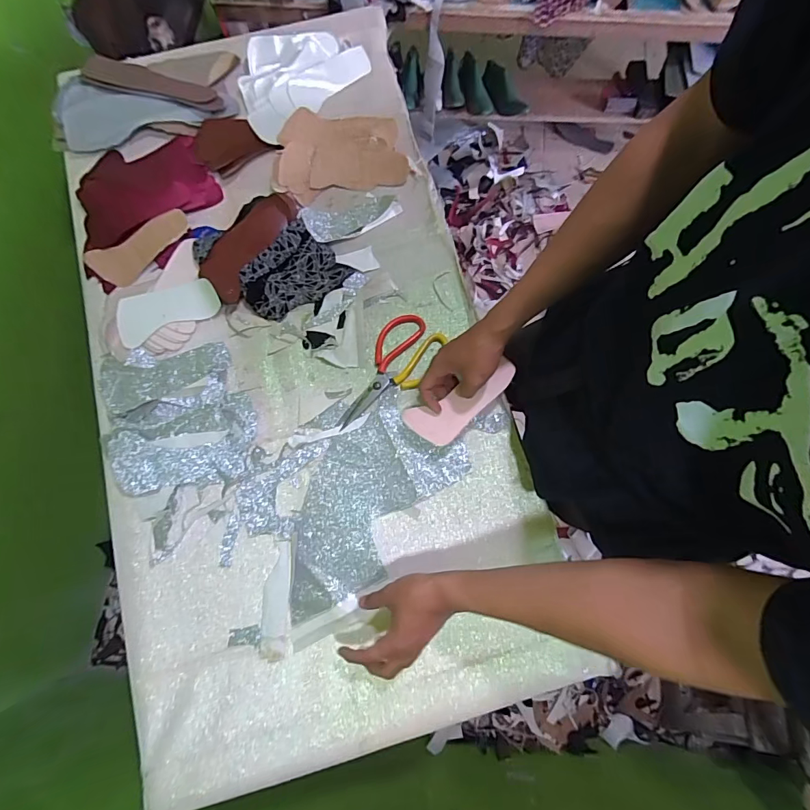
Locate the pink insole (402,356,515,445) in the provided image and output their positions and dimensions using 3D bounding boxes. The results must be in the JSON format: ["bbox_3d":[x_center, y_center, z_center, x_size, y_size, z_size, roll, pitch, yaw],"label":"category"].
[{"bbox_3d":[0.083,-0.002,0.586,0.165,0.010,0.065,-32,80,1],"label":"pink insole"}]

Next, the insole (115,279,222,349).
[{"bbox_3d":[-0.370,-0.150,0.653,0.154,0.013,0.067,-24,103,-7],"label":"insole"}]

